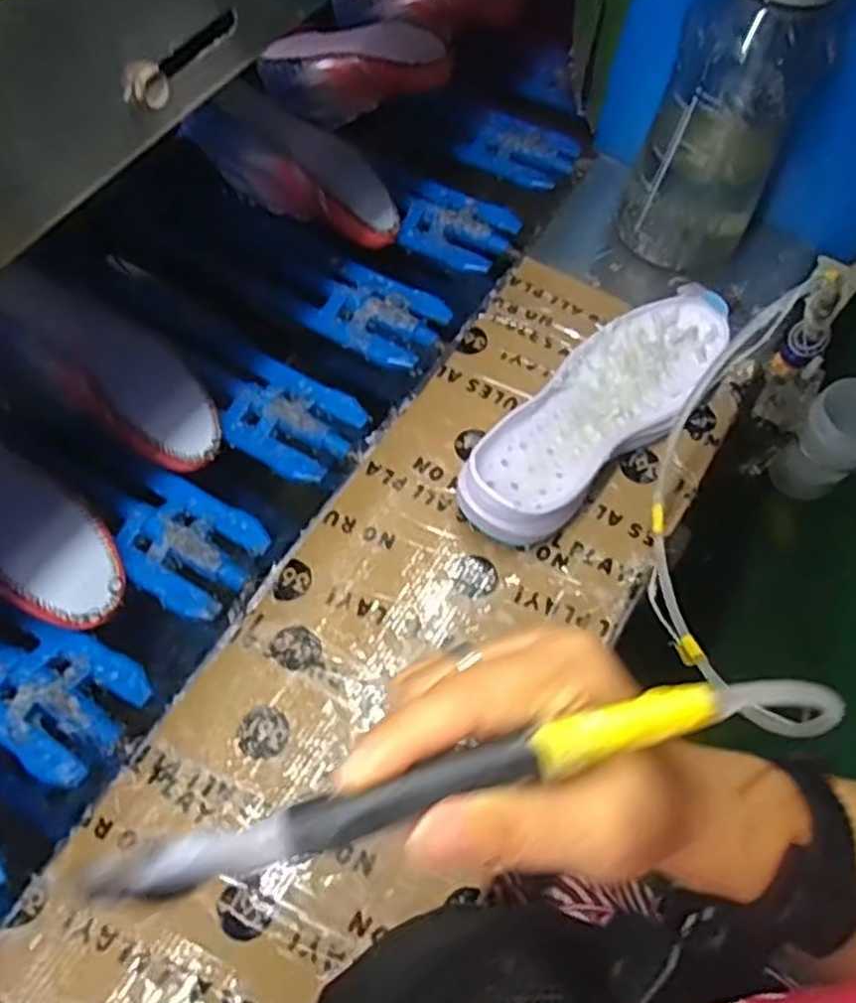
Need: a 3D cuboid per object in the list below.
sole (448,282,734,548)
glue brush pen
[{"bbox_3d":[0.136,-0.076,0.596,0.098,0.049,0.292,39,71,15],"label":"sole"},{"bbox_3d":[0.017,0.074,0.201,0.198,0.012,0.018,-13,67,-7],"label":"glue brush pen"}]

